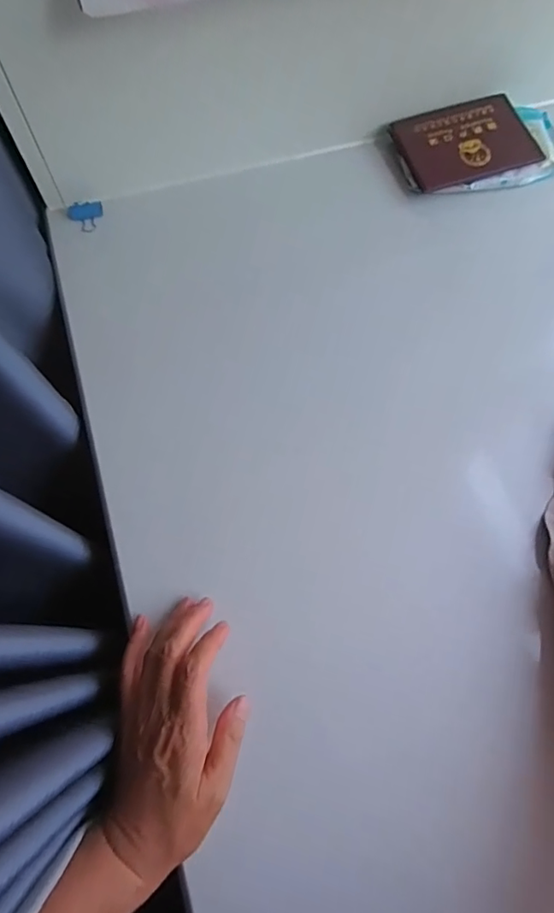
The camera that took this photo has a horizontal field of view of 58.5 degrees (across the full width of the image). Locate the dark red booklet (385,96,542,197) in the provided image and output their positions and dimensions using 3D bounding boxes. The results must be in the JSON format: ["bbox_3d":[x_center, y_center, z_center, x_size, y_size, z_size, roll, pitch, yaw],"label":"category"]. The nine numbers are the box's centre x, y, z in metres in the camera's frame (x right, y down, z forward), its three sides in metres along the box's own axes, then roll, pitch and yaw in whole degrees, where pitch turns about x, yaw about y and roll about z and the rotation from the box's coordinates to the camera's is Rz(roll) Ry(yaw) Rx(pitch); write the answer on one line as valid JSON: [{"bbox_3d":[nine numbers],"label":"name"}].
[{"bbox_3d":[0.211,-0.357,0.557,0.148,0.009,0.108,-18,70,-8],"label":"dark red booklet"}]

